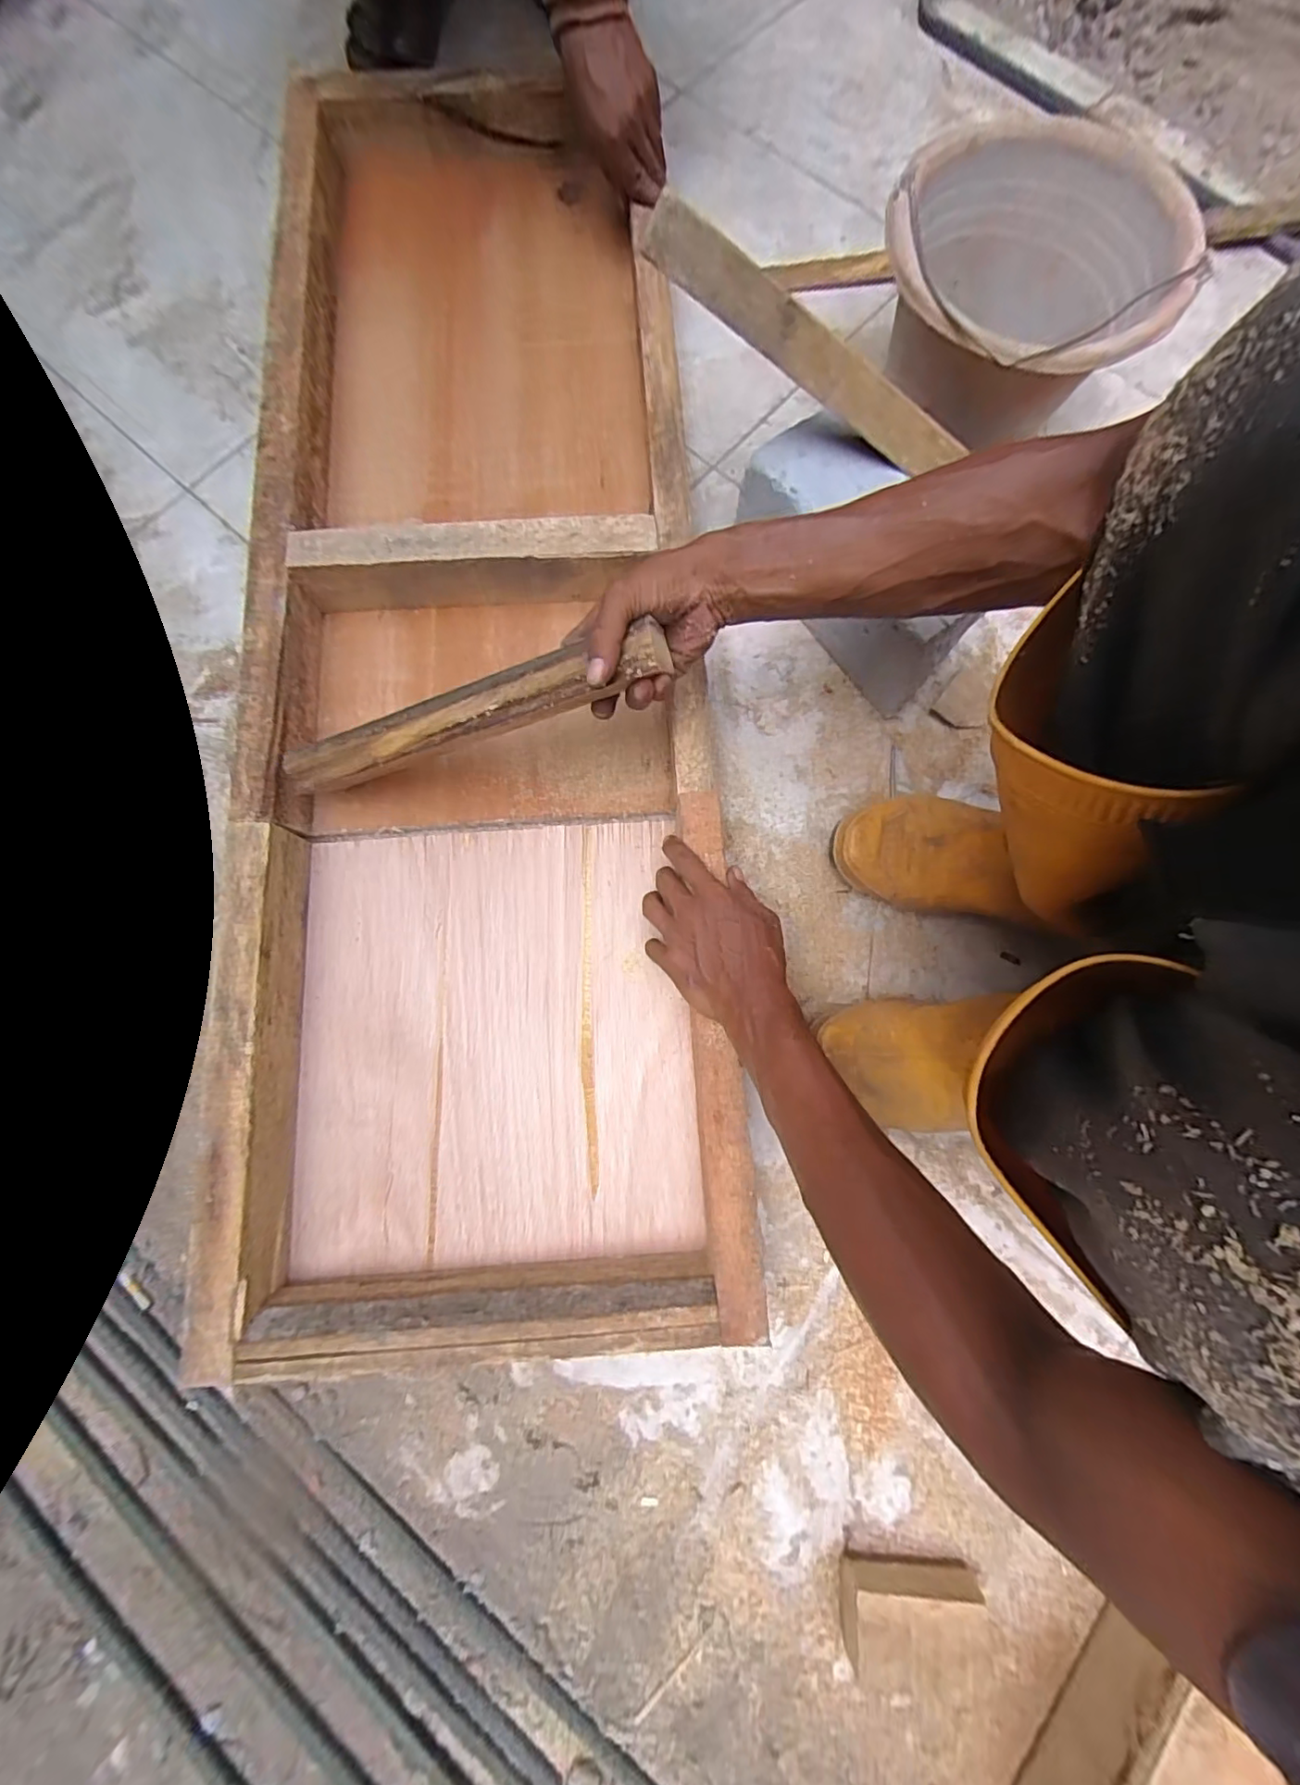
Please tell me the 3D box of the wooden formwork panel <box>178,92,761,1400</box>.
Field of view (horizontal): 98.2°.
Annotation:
[{"bbox_3d":[-0.171,-0.218,0.525,0.418,0.083,1.052,-8,80,-1],"label":"wooden formwork panel"}]

